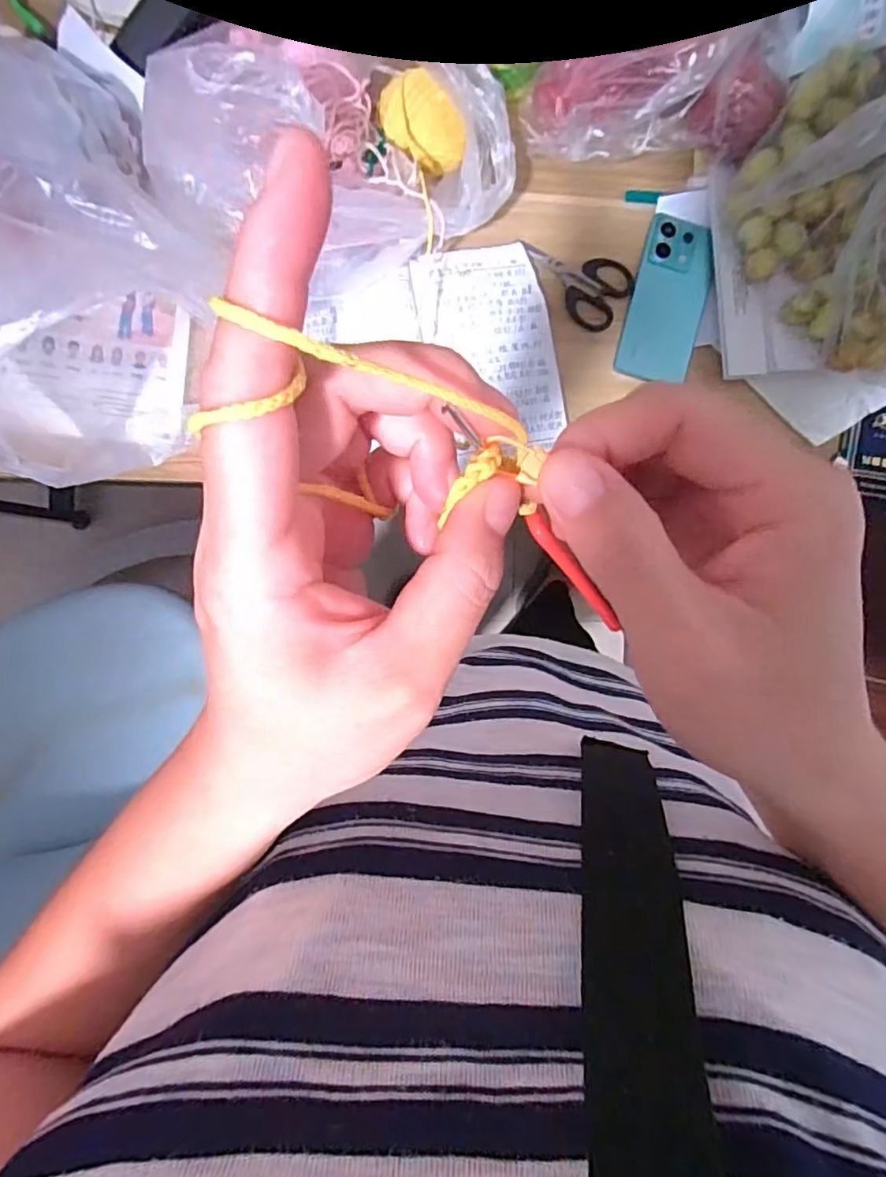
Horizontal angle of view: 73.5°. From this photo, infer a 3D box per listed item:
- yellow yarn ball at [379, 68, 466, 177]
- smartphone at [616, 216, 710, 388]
[{"bbox_3d":[-0.017,-0.404,0.518,0.072,0.047,0.059,2,91,-5],"label":"yellow yarn ball"},{"bbox_3d":[0.225,-0.286,0.593,0.073,0.009,0.163,14,90,-5],"label":"smartphone"}]

